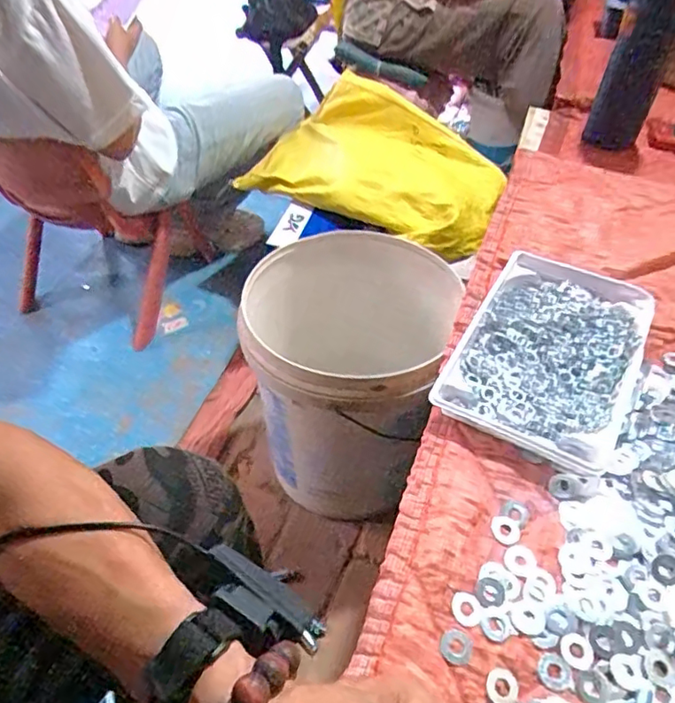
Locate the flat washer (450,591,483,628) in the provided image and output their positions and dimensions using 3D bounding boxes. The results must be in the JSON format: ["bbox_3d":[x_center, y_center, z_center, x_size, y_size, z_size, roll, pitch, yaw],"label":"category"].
[{"bbox_3d":[0.090,0.181,0.402,0.022,0.004,0.022,0,58,0],"label":"flat washer"}]

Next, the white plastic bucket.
[{"bbox_3d":[0.008,0.040,0.875,0.285,0.339,0.273,0,48,0],"label":"white plastic bucket"}]

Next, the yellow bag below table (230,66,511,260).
[{"bbox_3d":[0.072,-0.333,1.015,0.458,0.155,0.266,32,55,25],"label":"yellow bag below table"}]

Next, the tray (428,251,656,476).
[{"bbox_3d":[0.202,-0.002,0.547,0.153,0.036,0.232,22,52,21],"label":"tray"}]

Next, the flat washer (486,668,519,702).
[{"bbox_3d":[0.106,0.217,0.370,0.022,0.004,0.021,21,56,6],"label":"flat washer"}]

